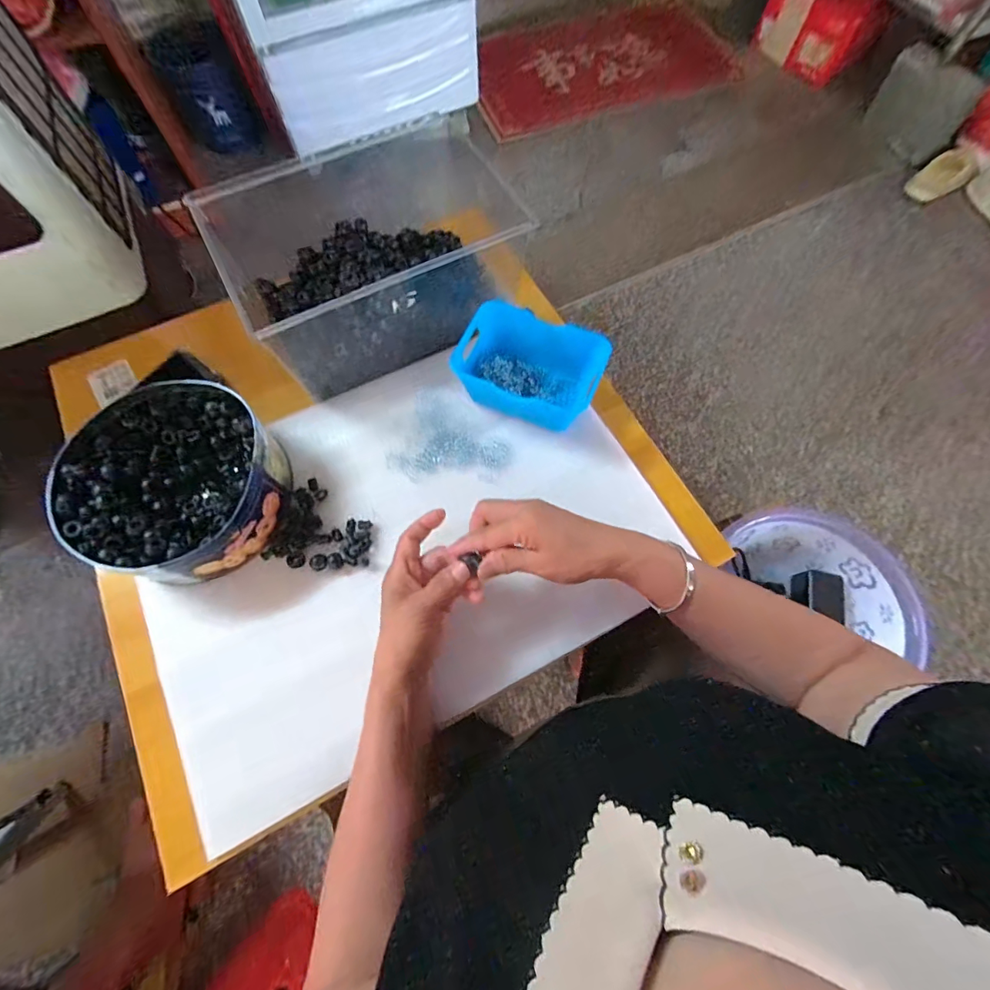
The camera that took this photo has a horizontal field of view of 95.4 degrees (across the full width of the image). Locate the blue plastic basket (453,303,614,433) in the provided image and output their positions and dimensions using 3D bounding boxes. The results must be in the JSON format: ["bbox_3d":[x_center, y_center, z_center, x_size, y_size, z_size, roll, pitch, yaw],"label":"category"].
[{"bbox_3d":[0.039,-0.144,0.513,0.159,0.056,0.101,19,70,8],"label":"blue plastic basket"}]

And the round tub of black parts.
[{"bbox_3d":[-0.314,-0.017,0.443,0.194,0.077,0.196,0,69,0],"label":"round tub of black parts"}]

